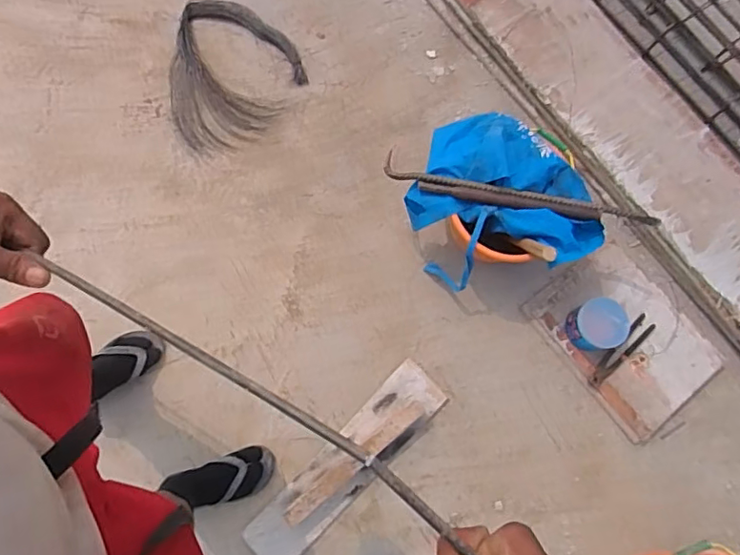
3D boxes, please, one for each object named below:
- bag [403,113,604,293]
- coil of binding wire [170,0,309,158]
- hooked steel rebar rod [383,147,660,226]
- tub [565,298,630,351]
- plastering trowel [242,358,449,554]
[{"bbox_3d":[0.299,-0.152,1.349,0.447,0.275,0.334,41,77,6],"label":"bag"},{"bbox_3d":[-0.390,-0.602,1.554,0.375,0.045,0.488,-14,76,-5],"label":"coil of binding wire"},{"bbox_3d":[0.340,-0.184,1.246,0.618,0.033,0.068,15,76,0],"label":"hooked steel rebar rod"},{"bbox_3d":[0.568,0.122,1.366,0.128,0.108,0.120,1,76,-3],"label":"tub"},{"bbox_3d":[-0.050,0.446,1.290,0.145,0.076,0.574,44,79,9],"label":"plastering trowel"}]

